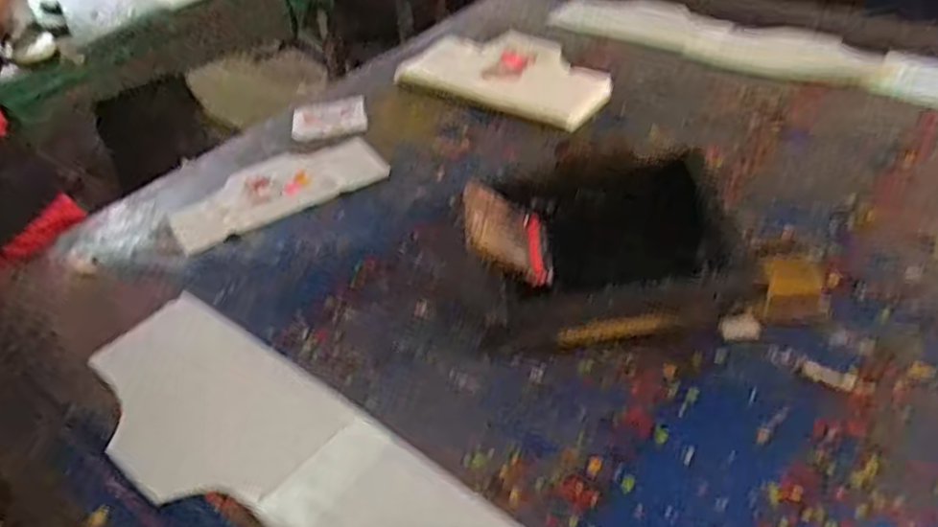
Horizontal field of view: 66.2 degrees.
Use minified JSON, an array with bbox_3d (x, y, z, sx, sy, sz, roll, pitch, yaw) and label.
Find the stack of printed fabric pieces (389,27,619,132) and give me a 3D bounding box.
[{"bbox_3d":[0.062,-0.301,1.122,0.337,0.029,0.201,25,51,30],"label":"stack of printed fabric pieces"}]

